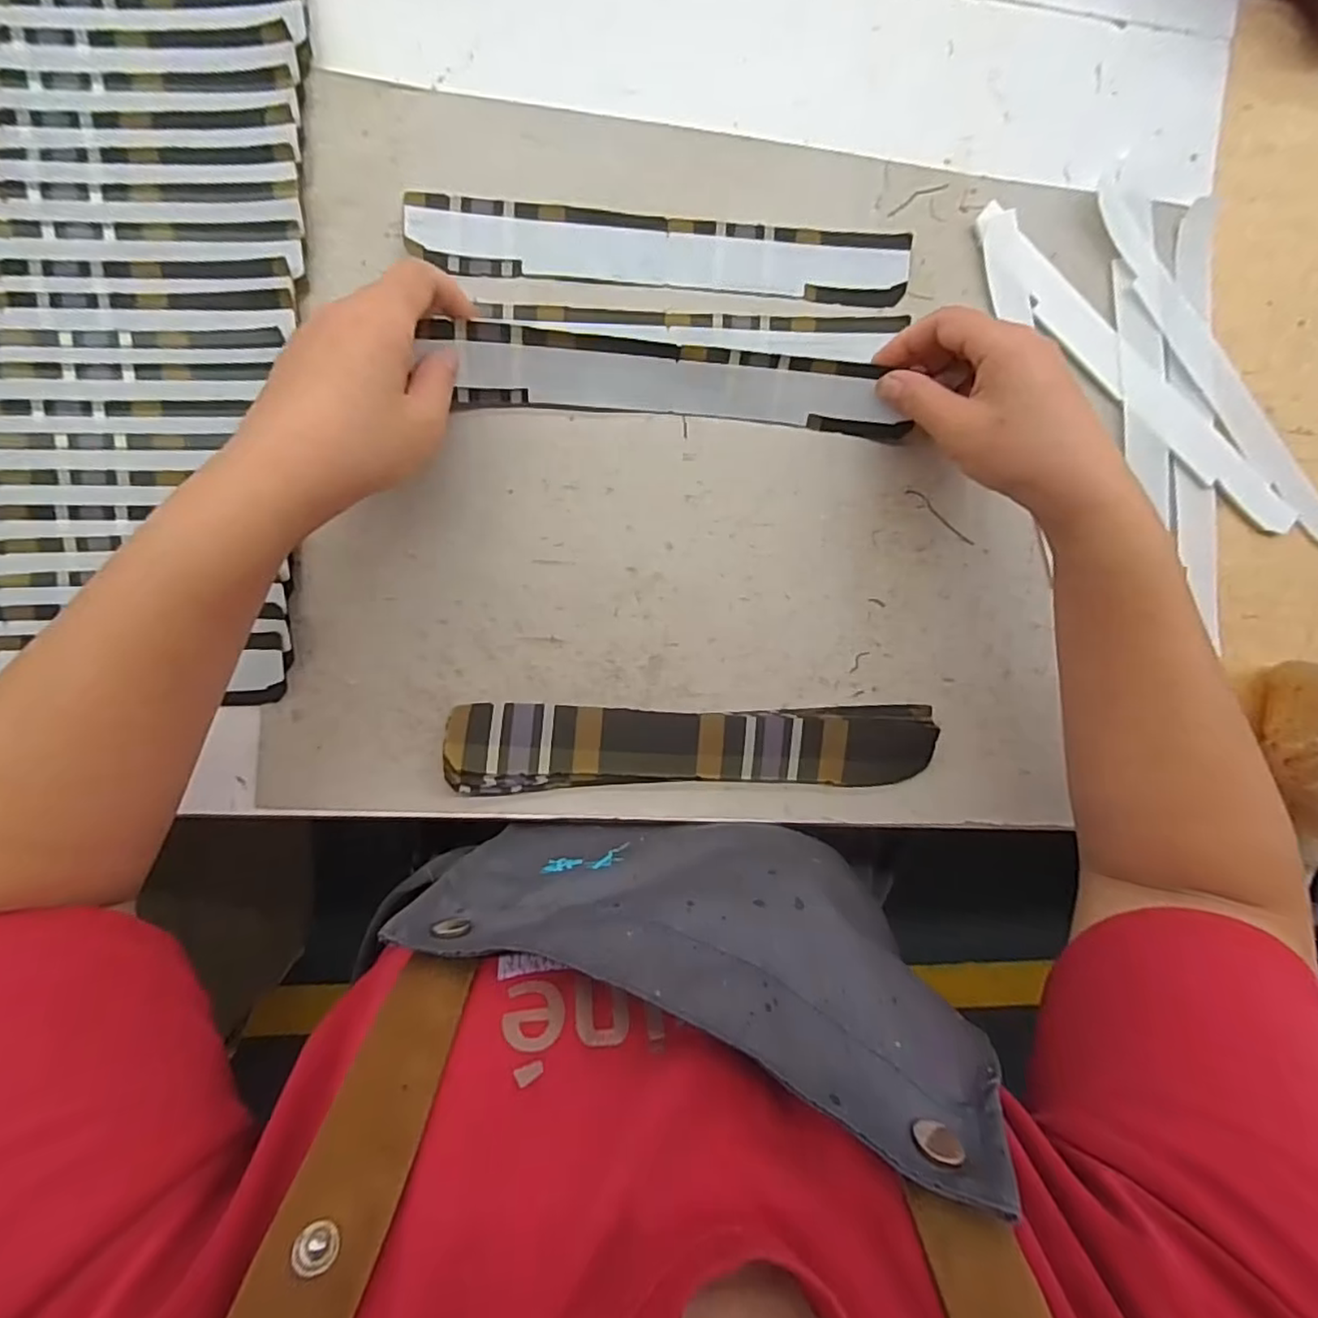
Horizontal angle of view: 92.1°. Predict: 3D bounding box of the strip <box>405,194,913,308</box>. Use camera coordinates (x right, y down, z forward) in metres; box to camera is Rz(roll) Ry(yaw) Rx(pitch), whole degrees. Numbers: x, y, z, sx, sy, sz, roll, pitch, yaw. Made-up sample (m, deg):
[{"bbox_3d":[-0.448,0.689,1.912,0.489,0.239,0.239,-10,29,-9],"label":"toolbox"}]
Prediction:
[{"bbox_3d":[0.005,-0.213,0.332,0.257,0.005,0.035,0,96,-7],"label":"strip"}]

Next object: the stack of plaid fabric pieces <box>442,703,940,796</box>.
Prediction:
[{"bbox_3d":[0.021,0.047,0.347,0.259,0.019,0.045,0,96,-7],"label":"stack of plaid fabric pieces"}]

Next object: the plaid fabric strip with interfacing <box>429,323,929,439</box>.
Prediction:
[{"bbox_3d":[0.013,-0.143,0.330,0.234,0.009,0.035,2,127,-8],"label":"plaid fabric strip with interfacing"}]

